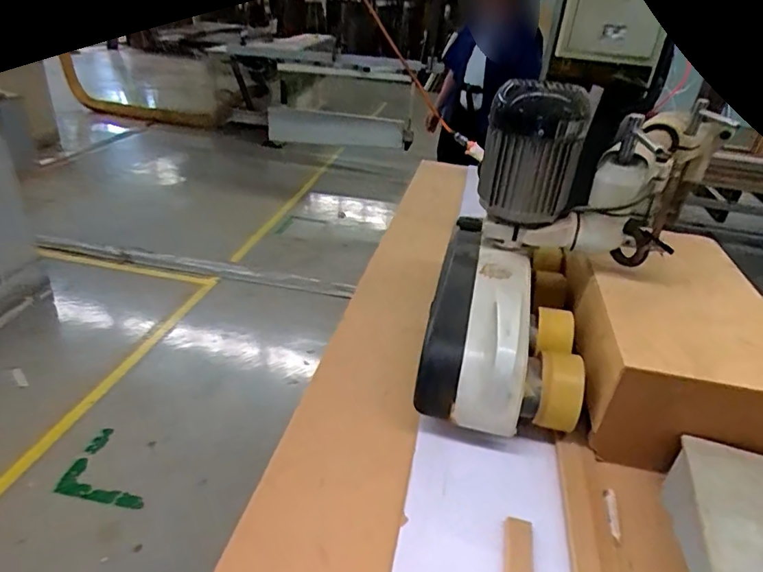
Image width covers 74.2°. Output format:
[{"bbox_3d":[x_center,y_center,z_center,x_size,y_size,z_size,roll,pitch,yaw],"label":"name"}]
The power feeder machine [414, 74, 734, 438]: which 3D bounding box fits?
[{"bbox_3d":[0.233,-0.060,0.756,0.344,0.375,0.454,17,32,19],"label":"power feeder machine"}]

